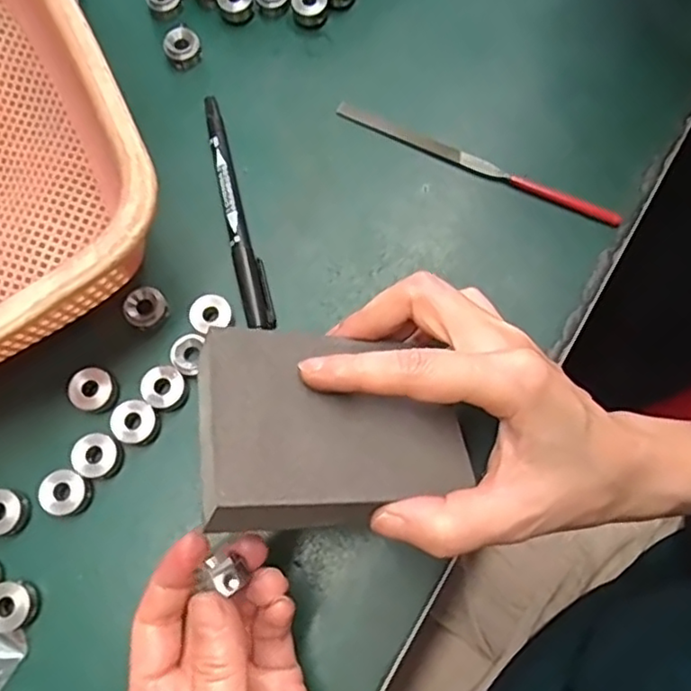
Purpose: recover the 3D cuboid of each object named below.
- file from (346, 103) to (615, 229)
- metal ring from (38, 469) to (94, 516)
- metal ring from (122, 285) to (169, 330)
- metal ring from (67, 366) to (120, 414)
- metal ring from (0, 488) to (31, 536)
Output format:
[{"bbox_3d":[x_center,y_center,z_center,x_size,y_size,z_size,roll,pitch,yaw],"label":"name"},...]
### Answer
[{"bbox_3d":[0.068,-0.096,0.333,0.155,0.006,0.010,26,76,8],"label":"file"},{"bbox_3d":[-0.124,0.065,0.283,0.019,0.013,0.019,0,74,1],"label":"metal ring"},{"bbox_3d":[-0.097,-0.019,0.308,0.019,0.010,0.017,-29,76,-7],"label":"metal ring"},{"bbox_3d":[-0.116,0.020,0.293,0.017,0.009,0.020,18,75,6],"label":"metal ring"},{"bbox_3d":[-0.151,0.073,0.281,0.018,0.012,0.019,0,74,1],"label":"metal ring"}]

